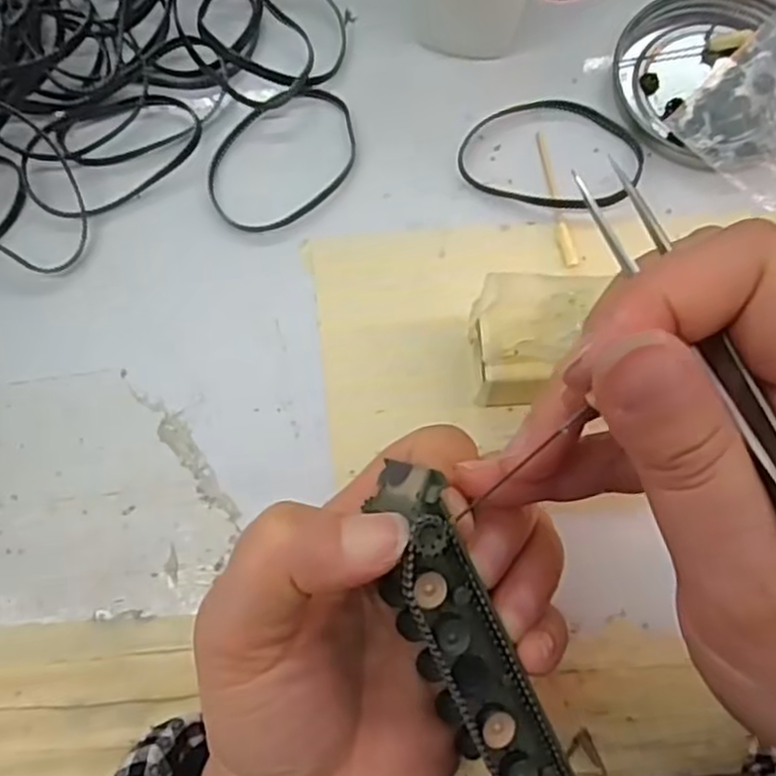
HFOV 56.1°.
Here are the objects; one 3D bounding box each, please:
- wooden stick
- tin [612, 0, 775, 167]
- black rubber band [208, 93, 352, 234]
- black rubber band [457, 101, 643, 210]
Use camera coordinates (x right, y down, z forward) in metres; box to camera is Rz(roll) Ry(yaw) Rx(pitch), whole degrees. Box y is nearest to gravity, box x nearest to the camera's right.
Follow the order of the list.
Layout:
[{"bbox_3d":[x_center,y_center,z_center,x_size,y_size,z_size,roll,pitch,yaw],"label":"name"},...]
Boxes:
[{"bbox_3d":[0.064,-0.074,0.281,0.006,0.004,0.059,-10,76,-1],"label":"wooden stick"},{"bbox_3d":[0.129,-0.122,0.289,0.074,0.013,0.078,0,76,2],"label":"tin"},{"bbox_3d":[-0.042,-0.093,0.289,0.067,0.004,0.048,-39,78,-7],"label":"black rubber band"},{"bbox_3d":[0.065,-0.093,0.286,0.069,0.005,0.048,18,78,6],"label":"black rubber band"}]

